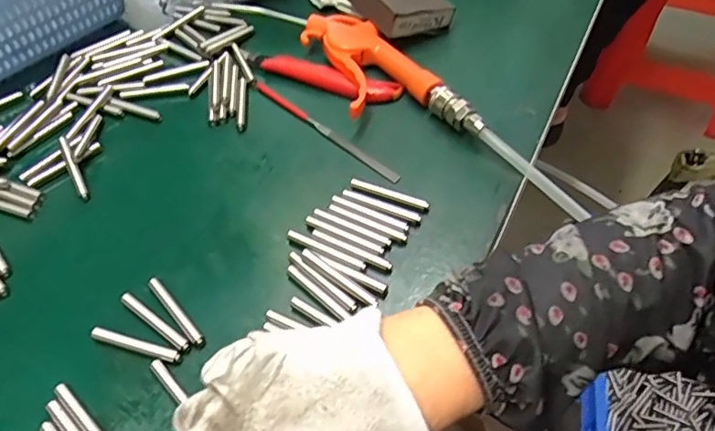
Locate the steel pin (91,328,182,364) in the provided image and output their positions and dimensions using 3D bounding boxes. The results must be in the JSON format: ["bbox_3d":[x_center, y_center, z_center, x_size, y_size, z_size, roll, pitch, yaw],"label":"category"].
[{"bbox_3d":[-0.132,0.077,0.327,0.058,0.006,0.007,13,55,12],"label":"steel pin"}]

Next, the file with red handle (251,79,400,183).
[{"bbox_3d":[-0.029,-0.070,0.432,0.008,0.007,0.159,-39,61,-24],"label":"file with red handle"}]

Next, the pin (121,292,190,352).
[{"bbox_3d":[-0.124,0.065,0.336,0.058,0.004,0.007,31,60,23],"label":"pin"}]

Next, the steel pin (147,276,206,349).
[{"bbox_3d":[-0.113,0.059,0.340,0.007,0.004,0.058,-36,59,-22],"label":"steel pin"}]

